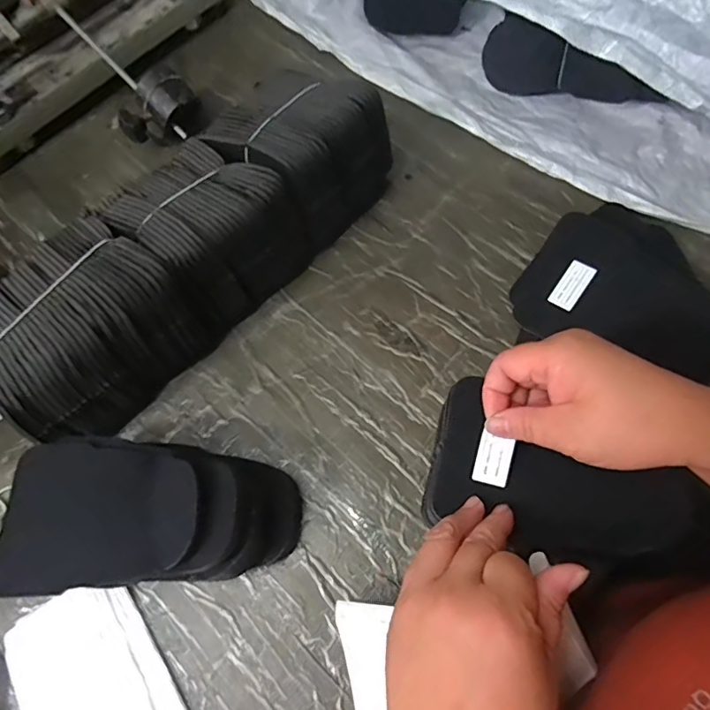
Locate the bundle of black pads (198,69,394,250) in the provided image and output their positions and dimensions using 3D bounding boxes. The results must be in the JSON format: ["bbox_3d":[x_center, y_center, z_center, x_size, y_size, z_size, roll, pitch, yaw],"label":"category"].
[{"bbox_3d":[-0.054,-0.199,0.486,0.140,0.104,0.123,37,74,18],"label":"bundle of black pads"}]

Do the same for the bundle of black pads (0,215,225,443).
[{"bbox_3d":[-0.229,-0.026,0.428,0.136,0.101,0.153,40,75,19],"label":"bundle of black pads"}]

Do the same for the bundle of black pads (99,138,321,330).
[{"bbox_3d":[-0.133,-0.114,0.460,0.136,0.098,0.115,37,74,18],"label":"bundle of black pads"}]

